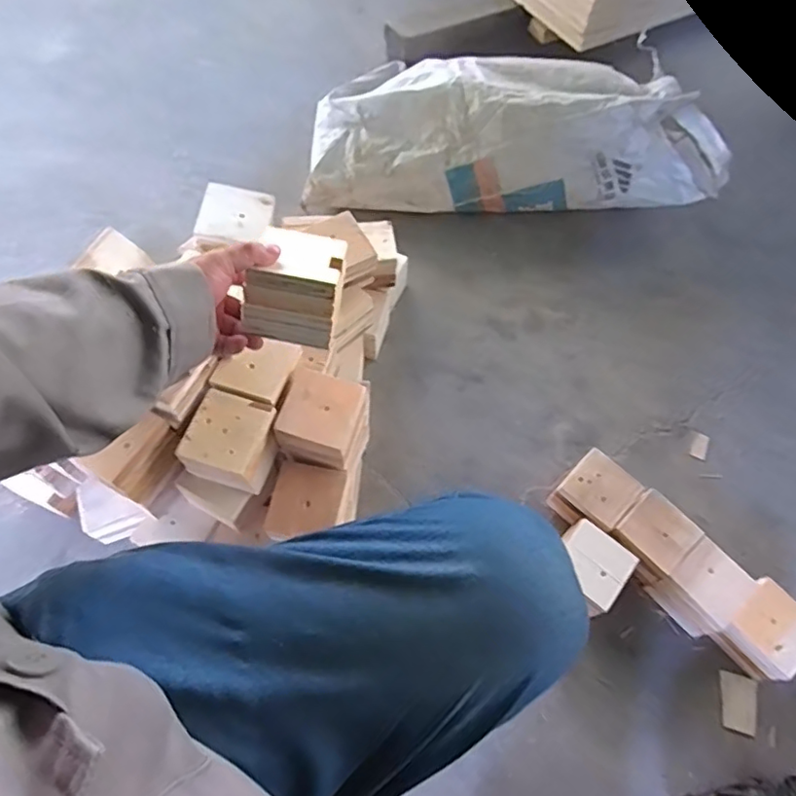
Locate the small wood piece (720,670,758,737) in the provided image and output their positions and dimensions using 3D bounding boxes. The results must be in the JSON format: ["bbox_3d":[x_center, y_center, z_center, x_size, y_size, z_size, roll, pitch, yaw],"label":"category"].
[{"bbox_3d":[0.466,0.416,0.773,0.043,0.010,0.074,17,62,6],"label":"small wood piece"}]

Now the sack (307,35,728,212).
[{"bbox_3d":[0.238,-0.572,1.200,0.821,0.159,0.384,1,62,-2],"label":"sack"}]

